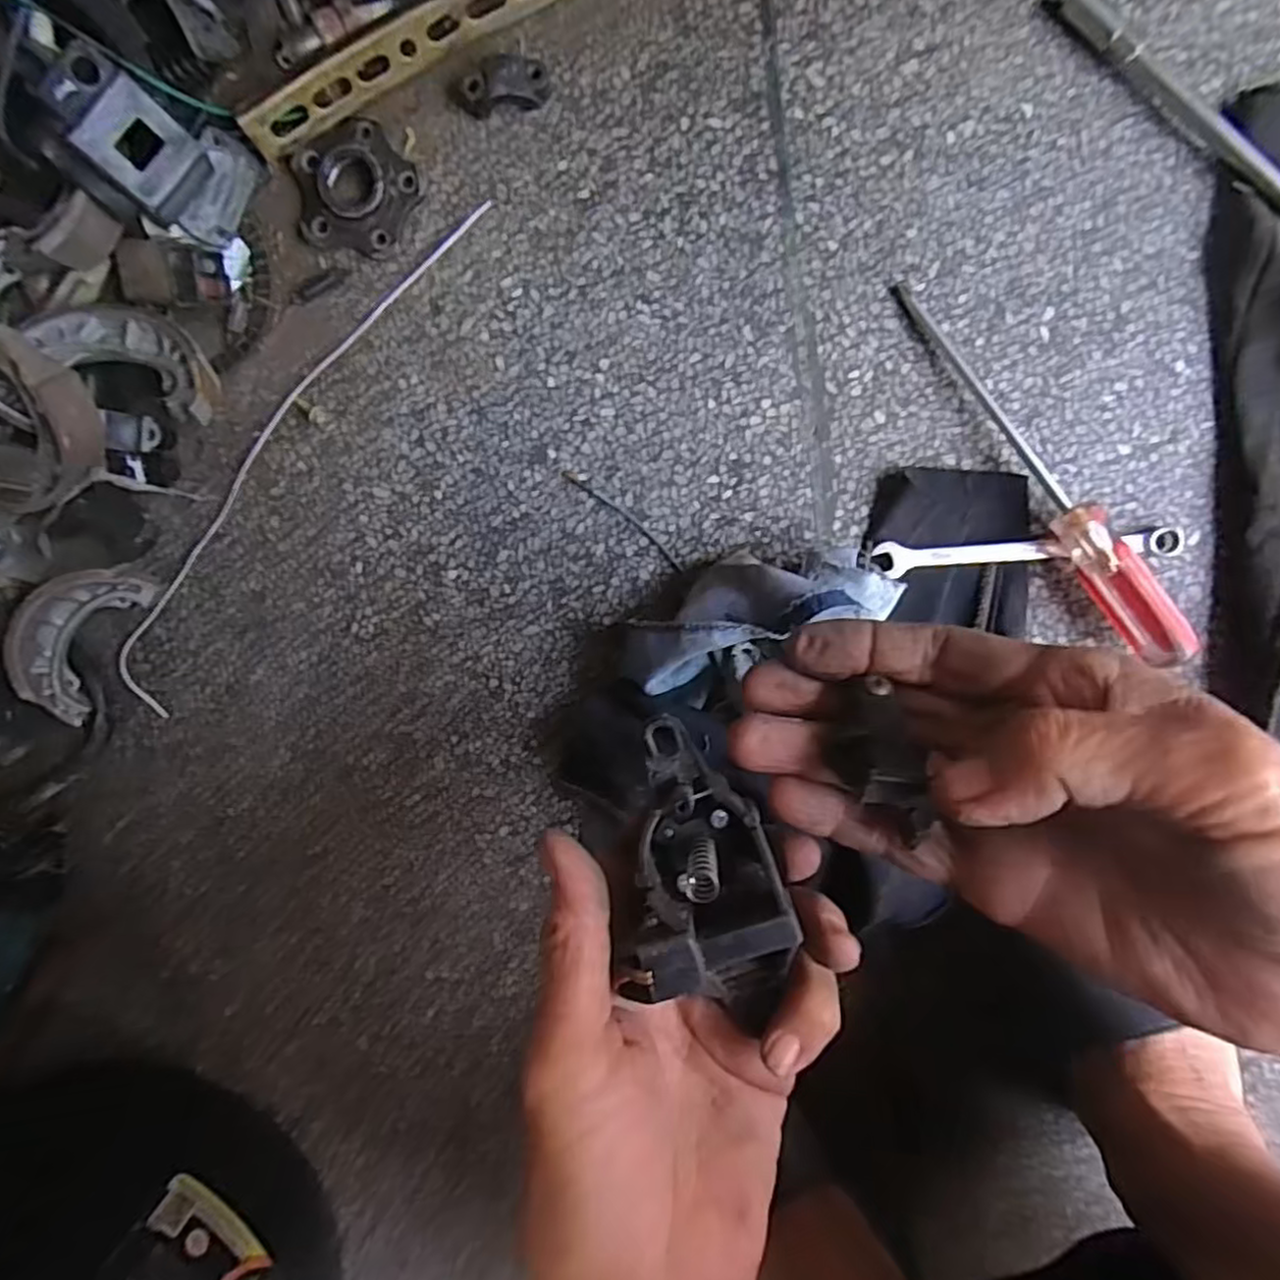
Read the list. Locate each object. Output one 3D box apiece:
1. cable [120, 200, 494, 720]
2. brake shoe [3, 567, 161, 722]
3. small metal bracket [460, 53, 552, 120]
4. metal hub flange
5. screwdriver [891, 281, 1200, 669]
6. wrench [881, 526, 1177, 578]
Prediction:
[{"bbox_3d":[-0.199,-0.102,0.385,0.040,0.004,0.342,37,98,-2],"label":"cable"},{"bbox_3d":[-0.321,-0.003,0.392,0.048,0.028,0.098,37,98,-2],"label":"brake shoe"},{"bbox_3d":[-0.068,-0.276,0.343,0.044,0.017,0.019,-15,96,5],"label":"small metal bracket"},{"bbox_3d":[-0.149,-0.233,0.357,0.059,0.011,0.063,0,98,3],"label":"metal hub flange"},{"bbox_3d":[0.198,-0.085,0.344,0.026,0.026,0.225,-37,90,7],"label":"screwdriver"},{"bbox_3d":[0.206,-0.048,0.362,0.157,0.009,0.017,-4,97,4],"label":"wrench"}]

